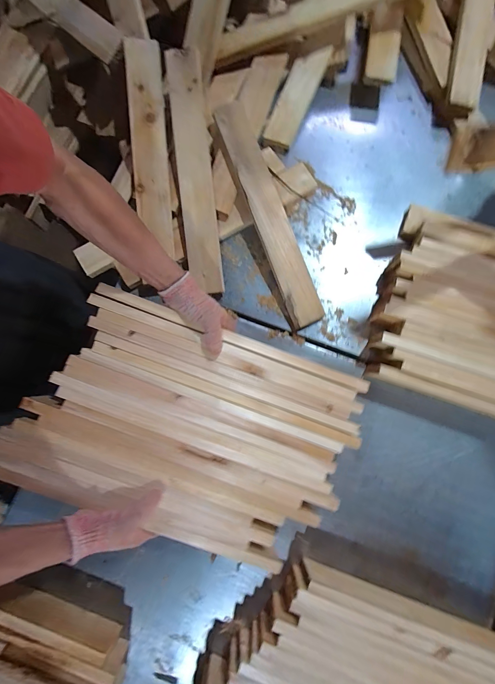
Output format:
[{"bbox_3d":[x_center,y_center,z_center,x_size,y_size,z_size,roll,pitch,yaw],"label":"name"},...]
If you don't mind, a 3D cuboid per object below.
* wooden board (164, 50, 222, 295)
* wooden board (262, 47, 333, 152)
[{"bbox_3d":[-0.115,-0.348,0.613,0.083,0.023,0.484,-6,88,12],"label":"wooden board"},{"bbox_3d":[0.106,-0.550,0.667,0.074,0.020,0.218,25,89,12],"label":"wooden board"}]

